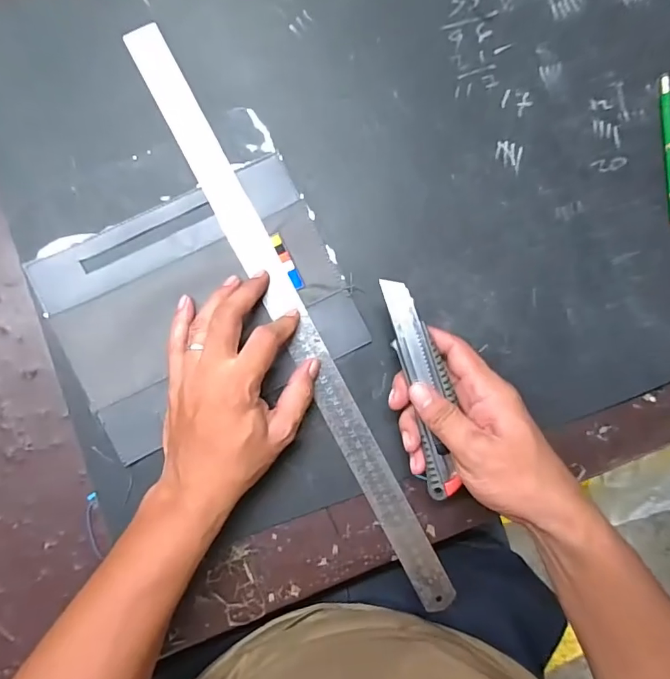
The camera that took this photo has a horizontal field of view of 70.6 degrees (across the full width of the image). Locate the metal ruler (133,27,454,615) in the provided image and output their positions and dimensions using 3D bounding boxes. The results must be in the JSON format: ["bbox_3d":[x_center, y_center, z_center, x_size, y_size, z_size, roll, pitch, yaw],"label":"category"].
[{"bbox_3d":[-0.034,-0.014,0.385,0.031,0.004,0.518,-28,90,-5],"label":"metal ruler"}]

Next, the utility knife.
[{"bbox_3d":[0.068,0.035,0.351,0.031,0.011,0.162,-12,89,-5],"label":"utility knife"}]

